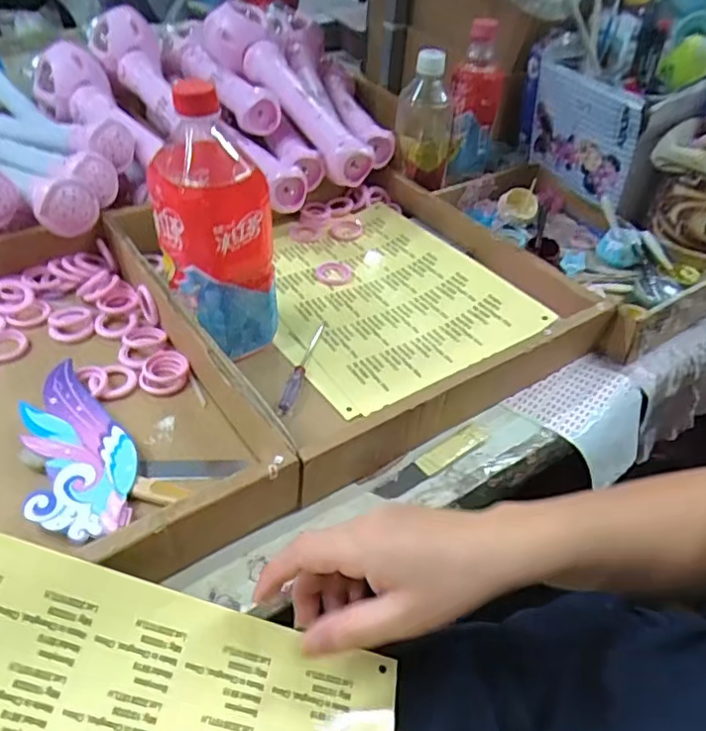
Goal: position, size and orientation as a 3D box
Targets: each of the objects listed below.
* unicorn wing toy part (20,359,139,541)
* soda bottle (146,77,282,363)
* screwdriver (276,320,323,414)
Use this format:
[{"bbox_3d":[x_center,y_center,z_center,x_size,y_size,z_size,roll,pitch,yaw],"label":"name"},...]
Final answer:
[{"bbox_3d":[-0.198,0.056,0.434,0.069,0.015,0.158,-12,46,-19],"label":"unicorn wing toy part"},{"bbox_3d":[-0.113,-0.113,0.486,0.087,0.214,0.102,-7,45,-15],"label":"soda bottle"},{"bbox_3d":[-0.044,-0.001,0.523,0.013,0.008,0.112,13,43,6],"label":"screwdriver"}]

